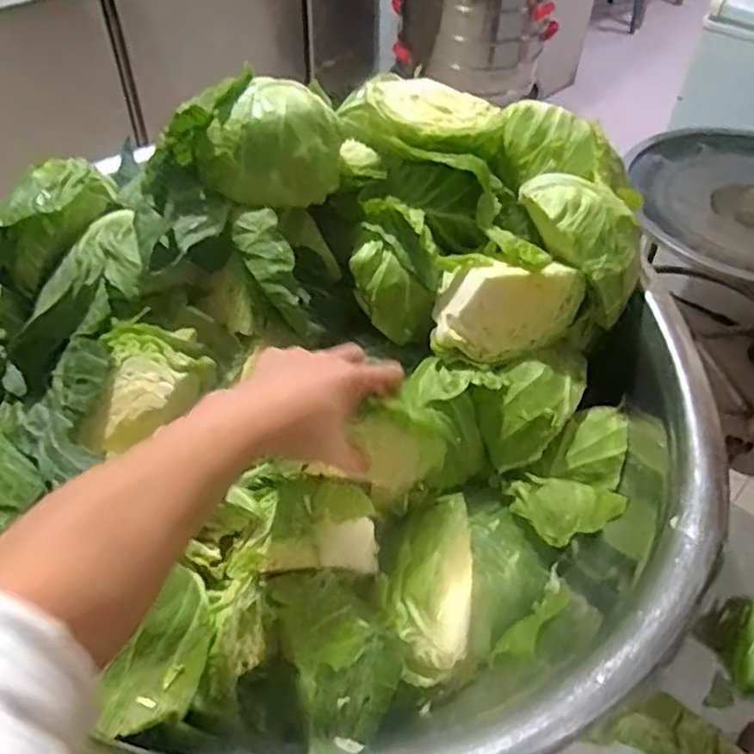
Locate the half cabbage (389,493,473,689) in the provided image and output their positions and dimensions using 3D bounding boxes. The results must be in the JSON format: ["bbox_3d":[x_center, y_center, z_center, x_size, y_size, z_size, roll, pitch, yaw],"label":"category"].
[{"bbox_3d":[0.046,0.167,0.559,0.065,0.078,0.134,5,48,3],"label":"half cabbage"}]

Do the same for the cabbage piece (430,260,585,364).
[{"bbox_3d":[0.116,-0.061,0.630,0.123,0.087,0.051,6,14,1],"label":"cabbage piece"}]

